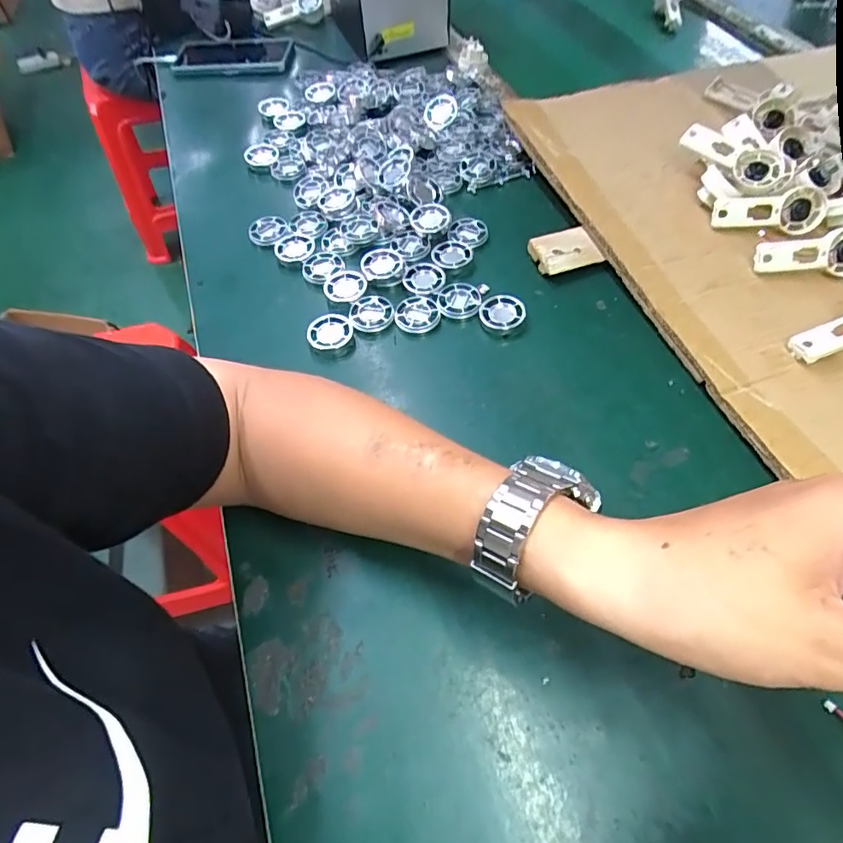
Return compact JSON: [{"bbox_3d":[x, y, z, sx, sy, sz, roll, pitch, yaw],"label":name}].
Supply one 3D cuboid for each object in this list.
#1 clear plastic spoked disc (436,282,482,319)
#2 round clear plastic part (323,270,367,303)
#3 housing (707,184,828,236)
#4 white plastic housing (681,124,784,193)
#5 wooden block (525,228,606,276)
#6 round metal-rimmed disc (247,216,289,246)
[{"bbox_3d":[0.034,-0.108,0.461,0.037,0.004,0.035,-2,57,4],"label":"clear plastic spoked disc"},{"bbox_3d":[-0.069,-0.124,0.474,0.039,0.004,0.037,-2,57,4],"label":"round clear plastic part"},{"bbox_3d":[0.316,-0.192,0.474,0.097,0.038,0.016,0,16,1],"label":"housing"},{"bbox_3d":[0.291,-0.249,0.486,0.047,0.022,0.095,-37,72,-4],"label":"white plastic housing"},{"bbox_3d":[0.132,-0.158,0.484,0.055,0.014,0.043,-17,58,-6],"label":"wooden block"},{"bbox_3d":[-0.154,-0.195,0.527,0.040,0.007,0.034,3,73,10],"label":"round metal-rimmed disc"}]

